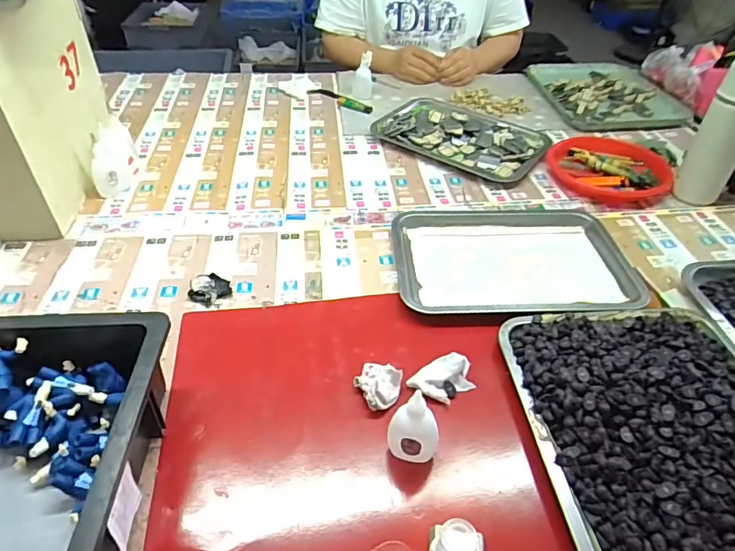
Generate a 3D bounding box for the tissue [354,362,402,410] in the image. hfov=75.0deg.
[{"bbox_3d":[0.010,0.115,0.501,0.047,0.028,0.046,14,45,11],"label":"tissue"}]

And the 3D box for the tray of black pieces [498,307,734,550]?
[{"bbox_3d":[0.290,0.153,0.461,0.256,0.062,0.311,-3,45,-6],"label":"tray of black pieces"}]

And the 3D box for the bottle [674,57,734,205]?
[{"bbox_3d":[0.548,-0.222,0.731,0.076,0.216,0.071,26,48,21],"label":"bottle"}]

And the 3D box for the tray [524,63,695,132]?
[{"bbox_3d":[0.538,-0.426,1.092,0.269,0.033,0.367,-4,44,0],"label":"tray"}]

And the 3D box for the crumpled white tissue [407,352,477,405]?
[{"bbox_3d":[0.080,0.109,0.511,0.061,0.025,0.045,-25,51,-26],"label":"crumpled white tissue"}]

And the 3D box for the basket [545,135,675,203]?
[{"bbox_3d":[0.422,-0.194,0.856,0.175,0.043,0.204,-12,46,-15],"label":"basket"}]

